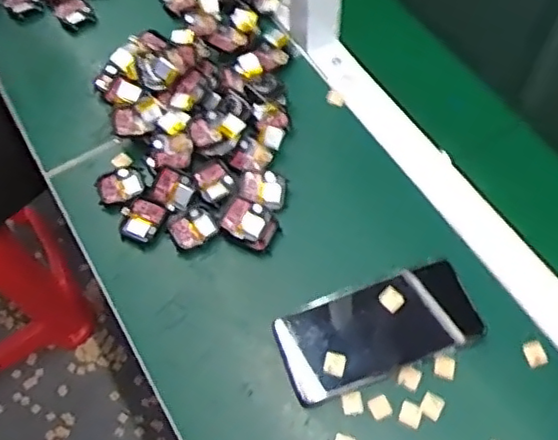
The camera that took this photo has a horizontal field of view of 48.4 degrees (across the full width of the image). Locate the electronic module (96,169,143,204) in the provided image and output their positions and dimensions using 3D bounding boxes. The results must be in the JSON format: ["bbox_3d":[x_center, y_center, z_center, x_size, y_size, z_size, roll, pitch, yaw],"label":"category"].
[{"bbox_3d":[-0.154,-0.033,0.599,0.043,0.005,0.038,-18,62,-7],"label":"electronic module"}]

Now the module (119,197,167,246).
[{"bbox_3d":[-0.129,0.001,0.578,0.036,0.012,0.040,17,64,12],"label":"module"}]

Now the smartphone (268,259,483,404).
[{"bbox_3d":[0.082,0.090,0.516,0.163,0.016,0.077,-19,62,-7],"label":"smartphone"}]

